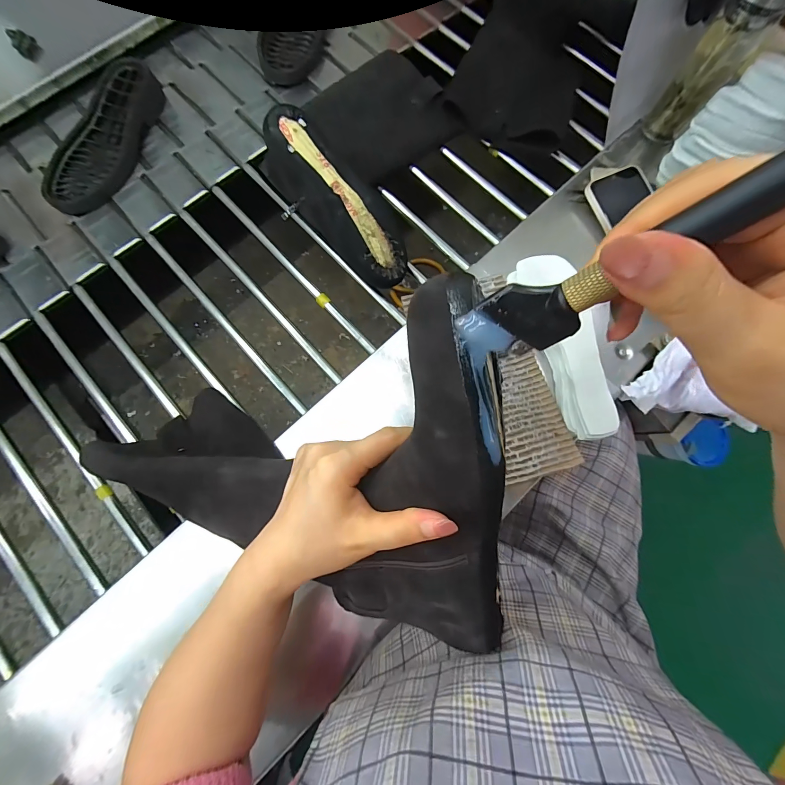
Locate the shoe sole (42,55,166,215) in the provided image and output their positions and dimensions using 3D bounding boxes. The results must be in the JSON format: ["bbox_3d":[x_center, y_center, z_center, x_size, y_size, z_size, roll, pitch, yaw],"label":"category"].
[{"bbox_3d":[-0.463,-0.415,0.557,0.114,0.038,0.281,20,77,4],"label":"shoe sole"}]

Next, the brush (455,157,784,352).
[{"bbox_3d":[0.085,-0.045,0.113,0.017,0.139,0.025,-1,72,-44],"label":"brush"}]

